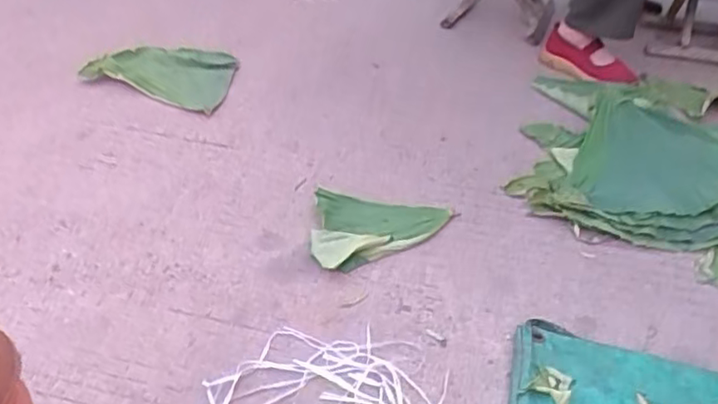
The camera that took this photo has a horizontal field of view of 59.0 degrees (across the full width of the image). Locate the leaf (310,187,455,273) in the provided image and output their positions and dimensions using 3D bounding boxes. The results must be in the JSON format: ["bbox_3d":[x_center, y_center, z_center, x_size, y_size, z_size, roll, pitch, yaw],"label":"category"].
[{"bbox_3d":[0.027,0.050,1.063,0.224,0.029,0.191,7,37,9],"label":"leaf"}]

